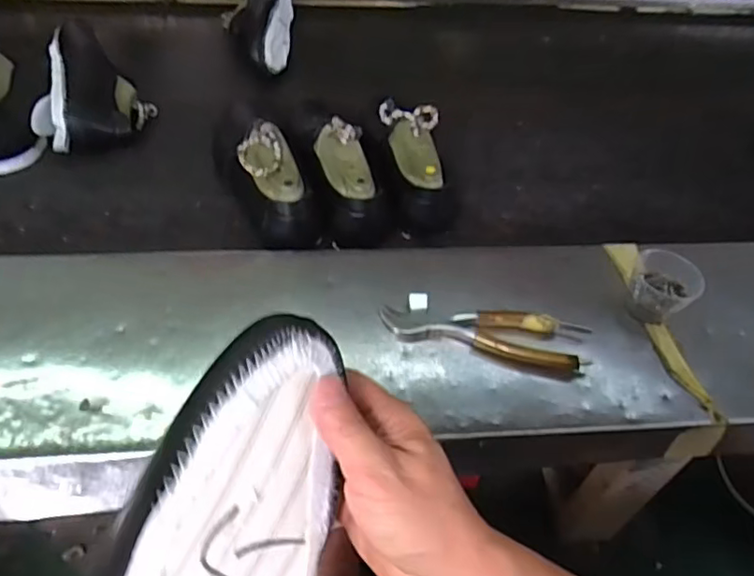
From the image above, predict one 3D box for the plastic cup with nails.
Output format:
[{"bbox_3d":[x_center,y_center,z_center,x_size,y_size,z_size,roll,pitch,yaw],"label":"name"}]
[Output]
[{"bbox_3d":[0.282,0.002,0.586,0.062,0.057,0.058,2,48,-3],"label":"plastic cup with nails"}]

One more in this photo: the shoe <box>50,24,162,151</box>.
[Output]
[{"bbox_3d":[-0.390,-0.289,0.845,0.116,0.090,0.255,-9,50,-12],"label":"shoe"}]

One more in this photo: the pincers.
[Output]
[{"bbox_3d":[0.100,0.039,0.557,0.191,0.022,0.047,12,47,6],"label":"pincers"}]

